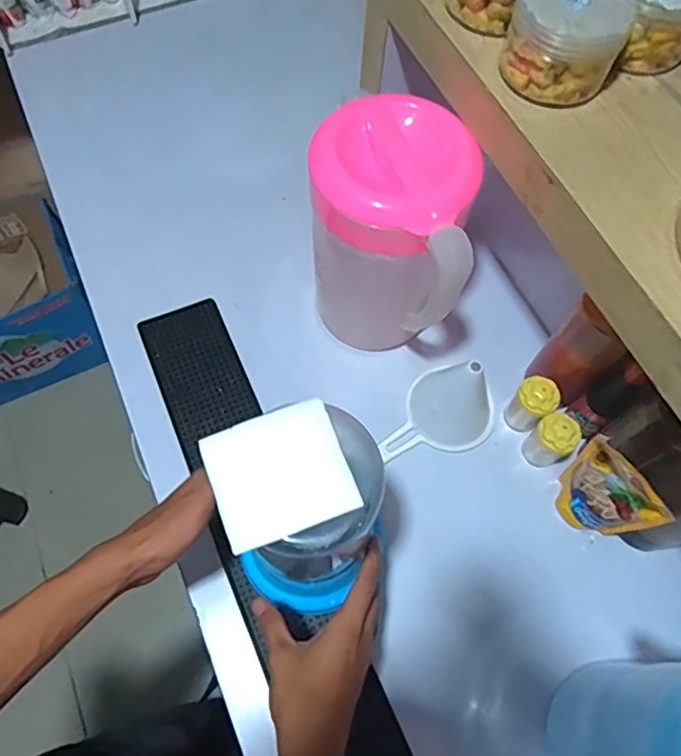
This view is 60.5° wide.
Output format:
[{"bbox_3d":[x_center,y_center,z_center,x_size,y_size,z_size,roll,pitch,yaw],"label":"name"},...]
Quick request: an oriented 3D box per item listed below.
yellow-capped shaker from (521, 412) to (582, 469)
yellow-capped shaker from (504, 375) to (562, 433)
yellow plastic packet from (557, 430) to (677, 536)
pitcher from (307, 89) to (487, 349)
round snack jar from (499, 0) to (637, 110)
[{"bbox_3d":[0.225,0.070,0.632,0.035,0.077,0.042,-33,71,-16],"label":"yellow-capped shaker"},{"bbox_3d":[0.212,0.032,0.655,0.040,0.082,0.041,1,66,-2],"label":"yellow-capped shaker"},{"bbox_3d":[0.260,0.119,0.582,0.037,0.116,0.096,-33,71,-16],"label":"yellow plastic packet"},{"bbox_3d":[0.045,-0.125,0.605,0.145,0.262,0.152,0,66,-3],"label":"pitcher"},{"bbox_3d":[0.180,-0.270,0.467,0.084,0.059,0.076,31,68,11],"label":"round snack jar"}]

